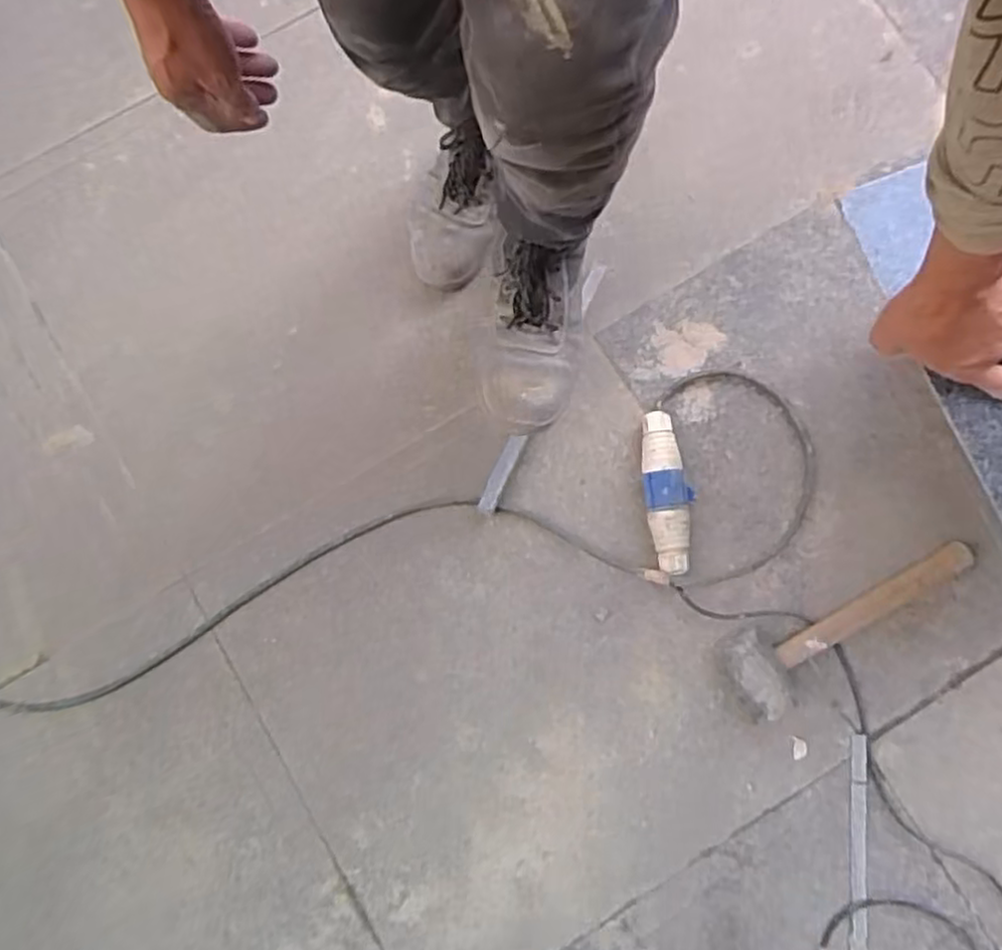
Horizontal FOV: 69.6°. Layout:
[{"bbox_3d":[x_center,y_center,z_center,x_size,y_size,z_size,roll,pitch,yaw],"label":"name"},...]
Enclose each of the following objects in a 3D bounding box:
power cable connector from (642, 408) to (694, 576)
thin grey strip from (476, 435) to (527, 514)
[{"bbox_3d":[0.203,0.025,0.881,0.060,0.059,0.204,-2,83,0],"label":"power cable connector"},{"bbox_3d":[-0.001,-0.002,0.887,0.024,0.016,0.104,23,84,-17],"label":"thin grey strip"}]

